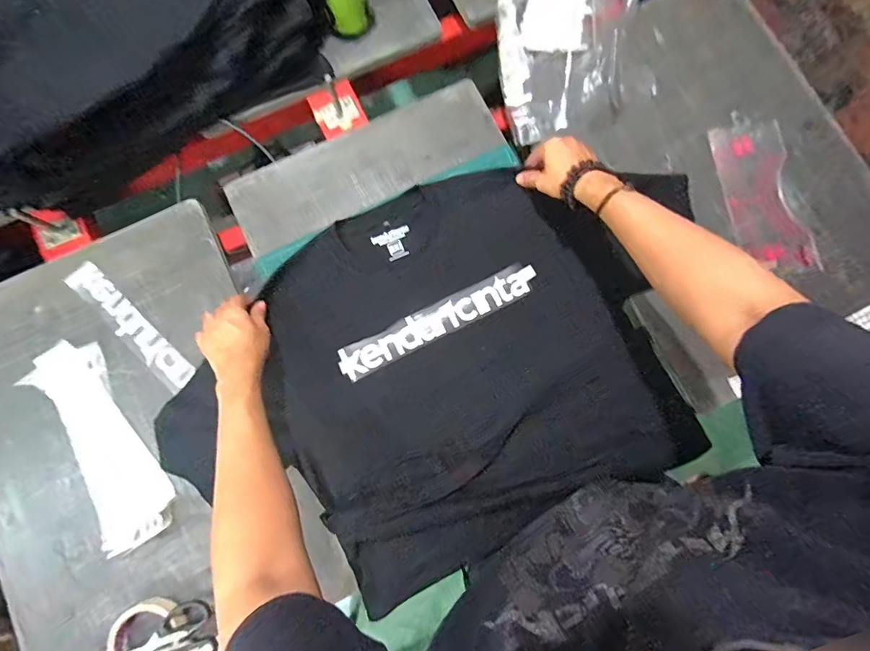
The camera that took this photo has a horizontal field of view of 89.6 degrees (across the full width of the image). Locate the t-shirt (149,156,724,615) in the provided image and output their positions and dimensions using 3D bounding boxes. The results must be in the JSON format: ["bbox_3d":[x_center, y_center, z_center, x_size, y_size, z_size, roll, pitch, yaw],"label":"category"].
[{"bbox_3d":[0.046,0.046,0.661,0.765,0.054,0.523,-24,79,-4],"label":"t-shirt"}]

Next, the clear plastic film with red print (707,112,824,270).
[{"bbox_3d":[0.519,-0.214,0.699,0.123,0.015,0.260,-9,79,-1],"label":"clear plastic film with red print"}]

